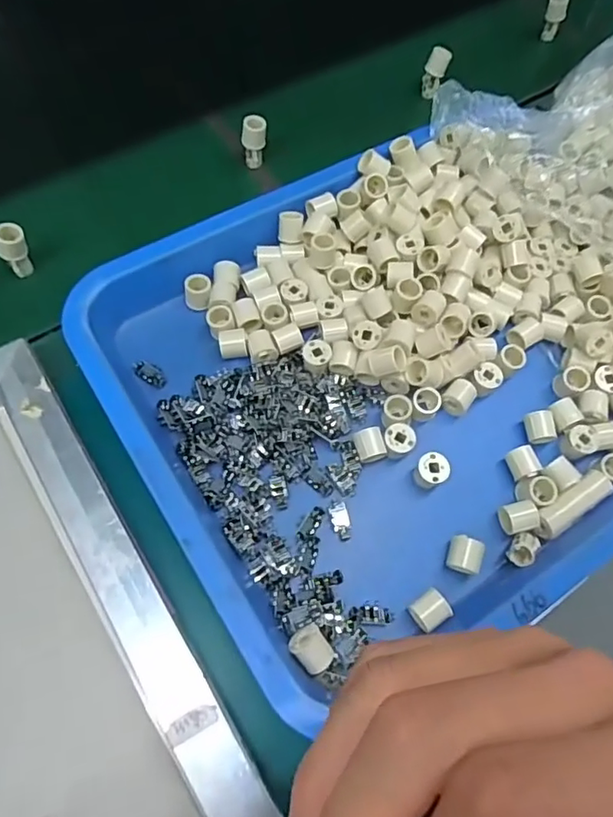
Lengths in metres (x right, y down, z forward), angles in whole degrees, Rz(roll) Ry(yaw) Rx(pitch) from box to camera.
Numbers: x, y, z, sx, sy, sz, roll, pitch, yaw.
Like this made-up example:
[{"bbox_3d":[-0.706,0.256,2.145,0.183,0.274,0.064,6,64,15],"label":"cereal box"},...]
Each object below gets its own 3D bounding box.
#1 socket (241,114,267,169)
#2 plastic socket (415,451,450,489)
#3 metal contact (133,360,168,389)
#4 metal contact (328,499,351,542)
[{"bbox_3d":[-0.044,-0.230,0.486,0.020,0.041,0.015,9,65,1],"label":"socket"},{"bbox_3d":[0.081,0.041,0.368,0.019,0.021,0.020,31,67,11],"label":"plastic socket"},{"bbox_3d":[-0.110,-0.025,0.394,0.028,0.004,0.014,32,67,11],"label":"metal contact"},{"bbox_3d":[0.022,0.071,0.359,0.012,0.004,0.026,-10,66,-8],"label":"metal contact"}]

